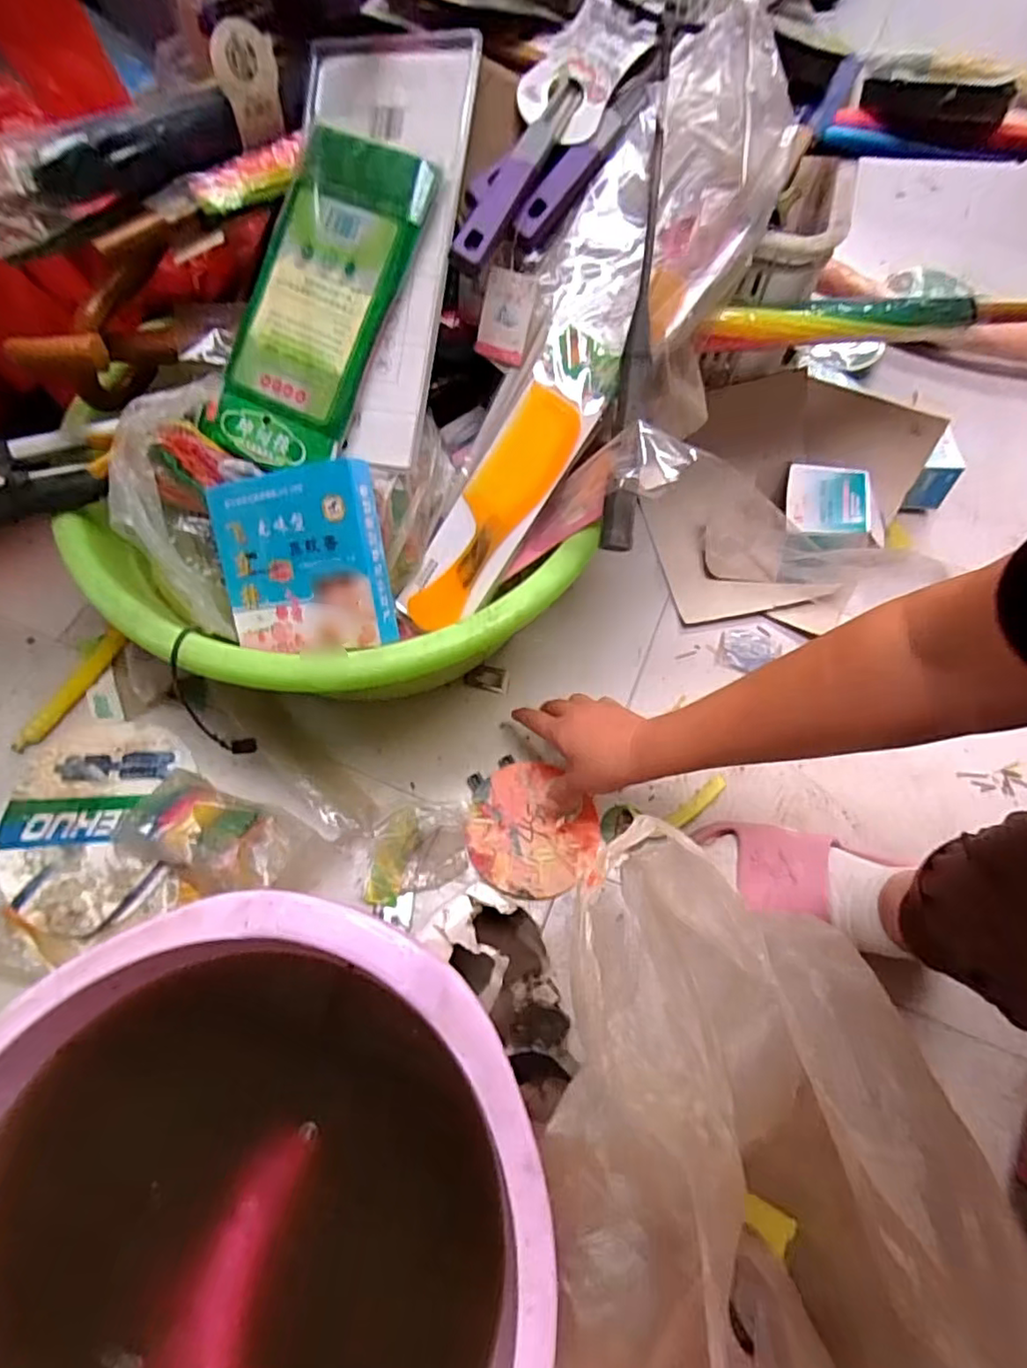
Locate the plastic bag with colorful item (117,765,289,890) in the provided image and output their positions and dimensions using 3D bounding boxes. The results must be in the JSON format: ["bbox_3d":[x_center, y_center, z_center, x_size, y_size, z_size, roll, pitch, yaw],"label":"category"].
[{"bbox_3d":[-0.280,0.132,0.561,0.145,0.042,0.087,17,66,6],"label":"plastic bag with colorful item"}]

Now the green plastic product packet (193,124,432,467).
[{"bbox_3d":[-0.150,-0.276,0.460,0.112,0.034,0.231,31,102,12],"label":"green plastic product packet"}]

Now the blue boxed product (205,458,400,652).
[{"bbox_3d":[-0.164,-0.093,0.472,0.140,0.023,0.132,-1,103,21],"label":"blue boxed product"}]

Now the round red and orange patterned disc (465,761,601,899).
[{"bbox_3d":[0.020,0.141,0.592,0.120,0.006,0.122,1,65,-1],"label":"round red and orange patterned disc"}]

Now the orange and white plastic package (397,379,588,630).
[{"bbox_3d":[-0.019,-0.136,0.498,0.057,0.008,0.208,31,98,-11],"label":"orange and white plastic package"}]

